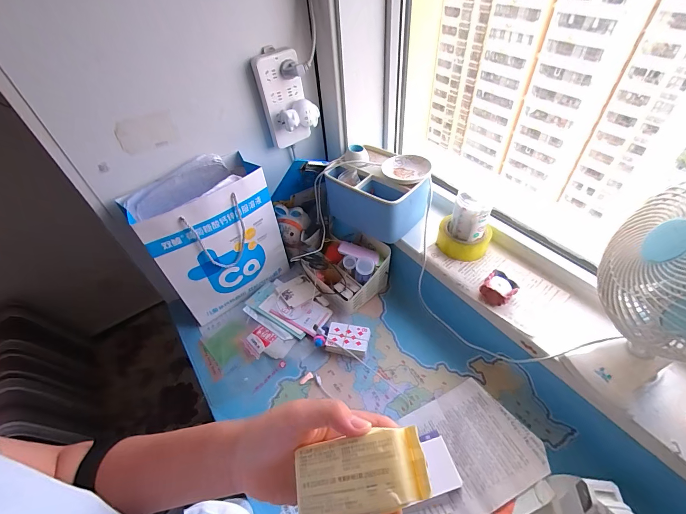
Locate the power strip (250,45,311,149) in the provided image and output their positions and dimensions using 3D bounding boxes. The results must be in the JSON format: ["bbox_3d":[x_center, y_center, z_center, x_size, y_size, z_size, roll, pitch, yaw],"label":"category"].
[{"bbox_3d":[-0.124,-0.324,0.680,0.087,0.183,0.038,-11,47,-5],"label":"power strip"}]

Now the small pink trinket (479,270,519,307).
[{"bbox_3d":[0.283,0.060,0.594,0.059,0.031,0.051,-38,54,-26],"label":"small pink trinket"}]

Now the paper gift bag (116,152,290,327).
[{"bbox_3d":[-0.276,-0.034,0.729,0.251,0.320,0.117,-33,53,-23],"label":"paper gift bag"}]

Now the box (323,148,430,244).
[{"bbox_3d":[0.083,-0.143,0.739,0.159,0.122,0.187,-35,53,-24],"label":"box"}]

